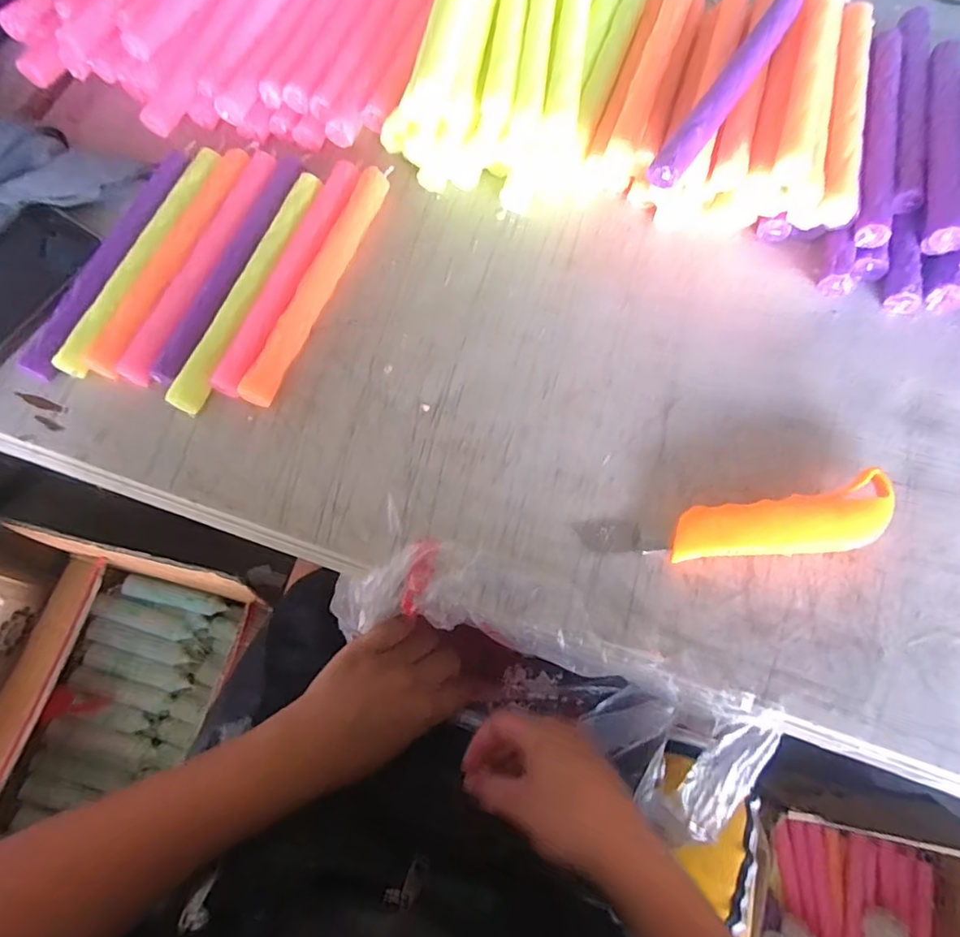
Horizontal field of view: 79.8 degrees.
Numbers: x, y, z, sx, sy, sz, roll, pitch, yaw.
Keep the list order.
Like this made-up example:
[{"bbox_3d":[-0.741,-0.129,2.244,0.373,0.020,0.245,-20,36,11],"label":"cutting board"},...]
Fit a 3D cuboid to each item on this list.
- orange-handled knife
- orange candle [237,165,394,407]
[{"bbox_3d":[0.153,0.036,0.340,0.177,0.027,0.041,-9,72,-1],"label":"orange-handled knife"},{"bbox_3d":[-0.113,-0.132,0.405,0.019,0.021,0.198,20,73,8],"label":"orange candle"}]

